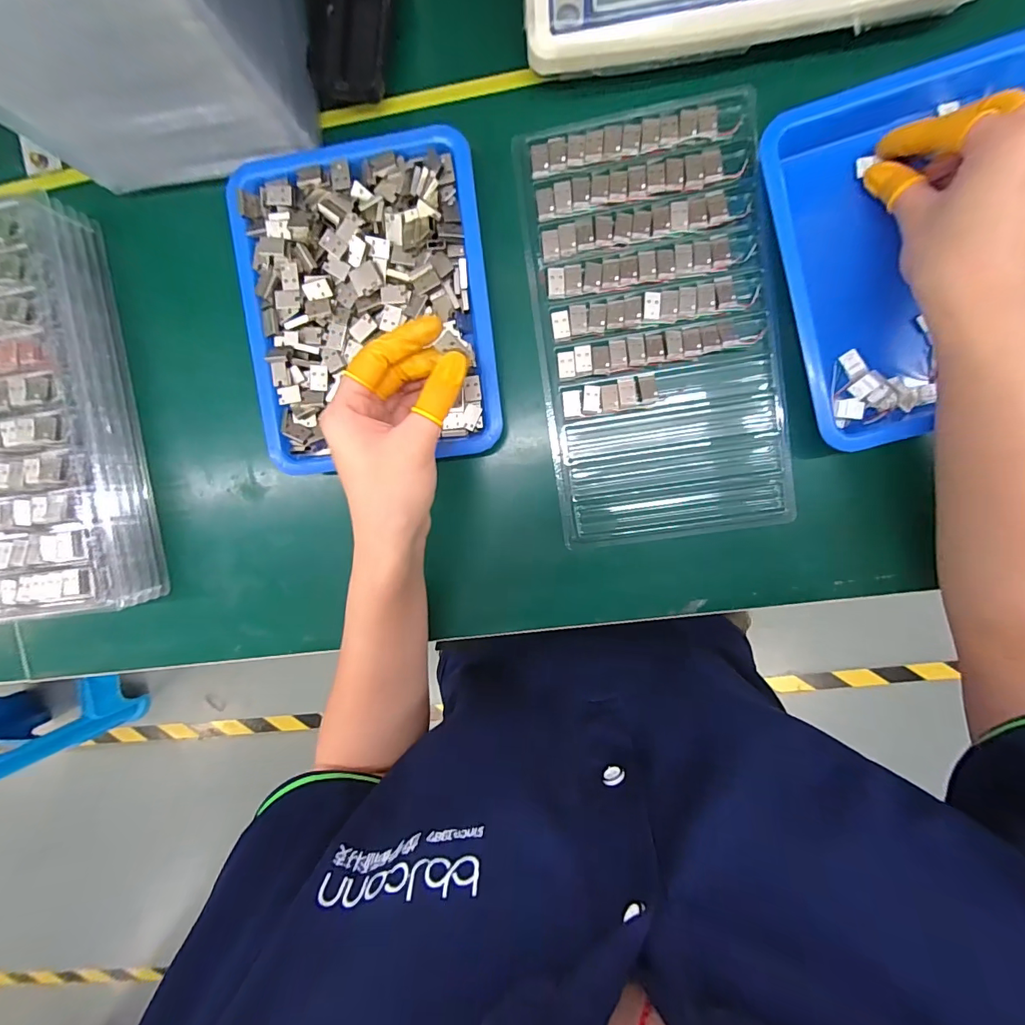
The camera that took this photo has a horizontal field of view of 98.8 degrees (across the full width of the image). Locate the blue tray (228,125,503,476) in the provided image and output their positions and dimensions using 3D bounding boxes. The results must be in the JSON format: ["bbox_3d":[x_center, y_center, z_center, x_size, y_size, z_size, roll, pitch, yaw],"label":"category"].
[{"bbox_3d":[-0.101,-0.145,0.317,0.172,0.028,0.214,-6,96,6],"label":"blue tray"}]

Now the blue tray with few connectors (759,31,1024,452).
[{"bbox_3d":[0.261,-0.166,0.281,0.168,0.026,0.220,-15,95,7],"label":"blue tray with few connectors"}]

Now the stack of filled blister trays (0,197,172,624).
[{"bbox_3d":[-0.391,-0.066,0.339,0.176,0.055,0.296,-6,96,6],"label":"stack of filled blister trays"}]

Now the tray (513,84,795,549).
[{"bbox_3d":[0.100,-0.125,0.312,0.158,0.008,0.290,-8,96,6],"label":"tray"}]

